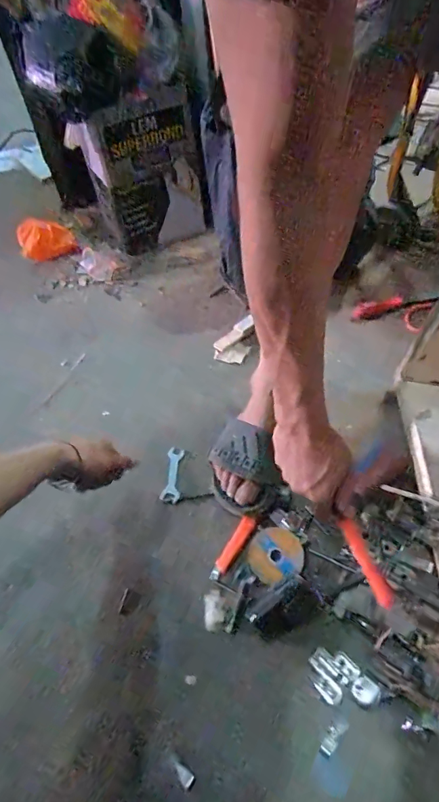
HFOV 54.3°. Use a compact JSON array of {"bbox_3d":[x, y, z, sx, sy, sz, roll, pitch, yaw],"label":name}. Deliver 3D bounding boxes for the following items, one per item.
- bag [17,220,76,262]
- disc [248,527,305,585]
[{"bbox_3d":[-0.470,-0.438,1.145,0.139,0.050,0.140,-28,53,-15],"label":"bag"},{"bbox_3d":[0.079,0.215,0.601,0.077,0.004,0.071,0,55,1],"label":"disc"}]

